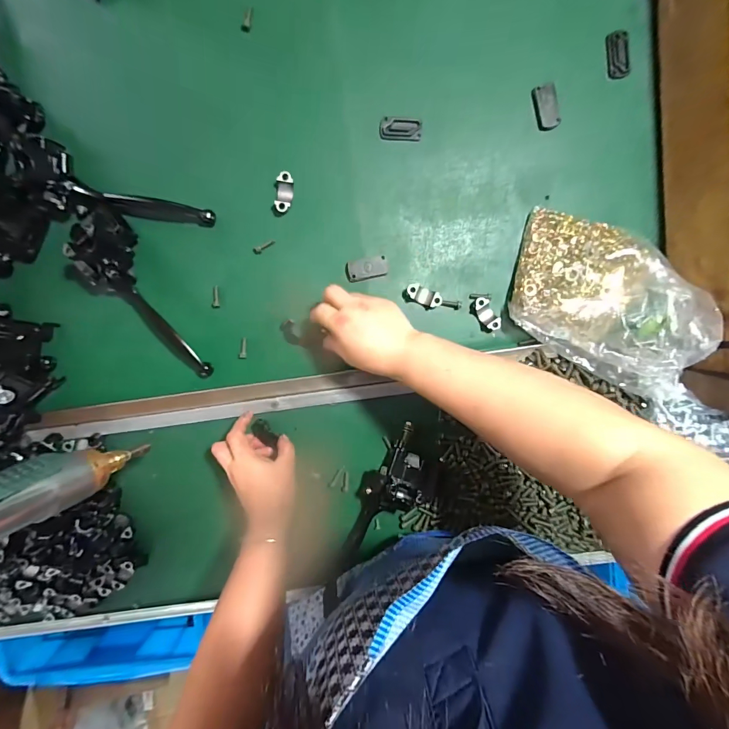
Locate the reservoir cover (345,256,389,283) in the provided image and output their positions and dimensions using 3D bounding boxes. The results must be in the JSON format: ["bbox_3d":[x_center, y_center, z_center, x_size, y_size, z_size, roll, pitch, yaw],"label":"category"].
[{"bbox_3d":[0.003,-0.115,0.443,0.050,0.004,0.024,-11,97,1],"label":"reservoir cover"}]

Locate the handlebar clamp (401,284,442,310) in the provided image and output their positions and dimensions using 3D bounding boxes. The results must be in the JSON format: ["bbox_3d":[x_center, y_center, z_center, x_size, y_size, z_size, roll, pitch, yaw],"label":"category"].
[{"bbox_3d":[0.070,-0.082,0.447,0.046,0.016,0.022,19,96,-3],"label":"handlebar clamp"}]

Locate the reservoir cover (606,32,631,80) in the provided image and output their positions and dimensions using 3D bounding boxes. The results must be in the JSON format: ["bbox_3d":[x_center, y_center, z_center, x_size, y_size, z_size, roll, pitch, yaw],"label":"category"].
[{"bbox_3d":[0.290,-0.354,0.421,0.023,0.004,0.047,-9,97,1],"label":"reservoir cover"}]

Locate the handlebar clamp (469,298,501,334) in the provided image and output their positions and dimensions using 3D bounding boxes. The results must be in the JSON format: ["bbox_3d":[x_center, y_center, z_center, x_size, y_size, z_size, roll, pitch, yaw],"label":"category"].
[{"bbox_3d":[0.149,-0.061,0.452,0.023,0.017,0.044,-35,96,3],"label":"handlebar clamp"}]

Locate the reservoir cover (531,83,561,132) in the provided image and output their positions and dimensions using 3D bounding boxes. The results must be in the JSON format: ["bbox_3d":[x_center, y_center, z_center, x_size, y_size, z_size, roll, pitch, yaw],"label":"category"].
[{"bbox_3d":[0.210,-0.297,0.429,0.026,0.016,0.047,-14,97,1],"label":"reservoir cover"}]

